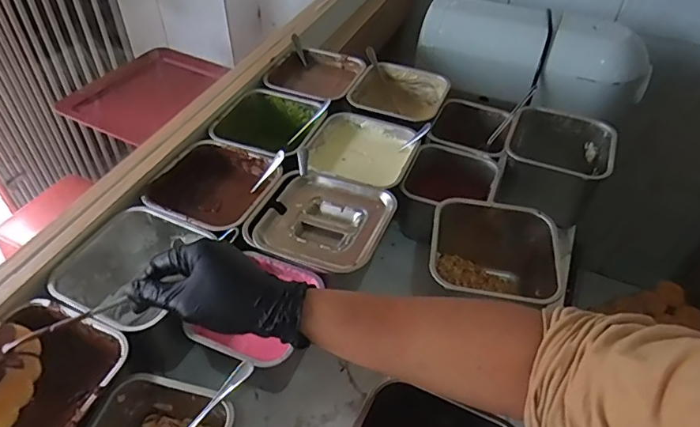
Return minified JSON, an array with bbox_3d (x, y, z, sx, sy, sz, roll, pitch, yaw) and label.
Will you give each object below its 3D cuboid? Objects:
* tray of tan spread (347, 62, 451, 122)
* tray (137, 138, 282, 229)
[{"bbox_3d":[0.073,-0.165,0.799,0.134,0.072,0.135,17,47,15],"label":"tray of tan spread"},{"bbox_3d":[-0.168,-0.015,0.646,0.136,0.075,0.136,18,47,15],"label":"tray"}]

